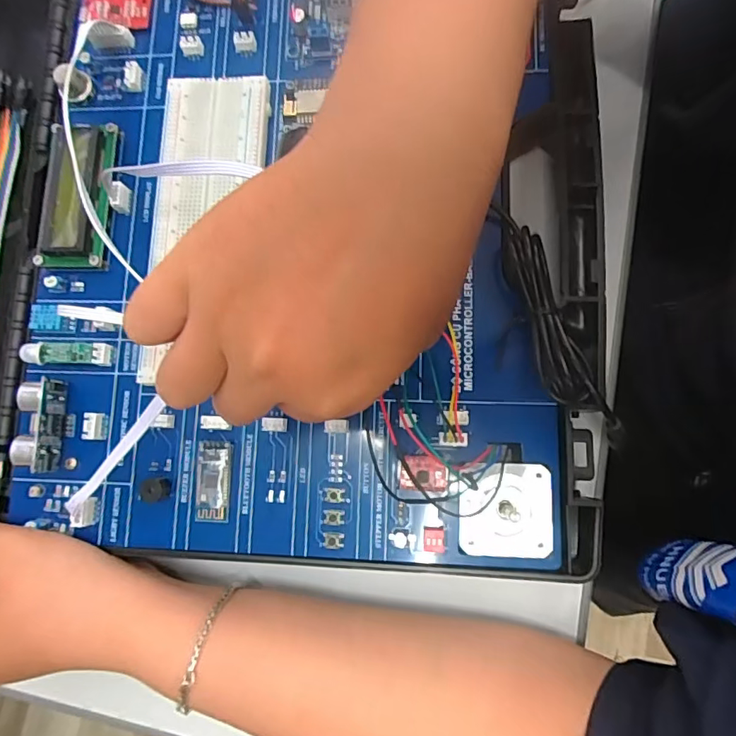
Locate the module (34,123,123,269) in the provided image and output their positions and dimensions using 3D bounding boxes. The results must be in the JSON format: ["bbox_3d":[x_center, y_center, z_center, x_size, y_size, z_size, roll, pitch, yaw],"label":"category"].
[{"bbox_3d":[-0.153,-0.091,0.266,0.034,0.016,0.077,1,81,6],"label":"module"}]

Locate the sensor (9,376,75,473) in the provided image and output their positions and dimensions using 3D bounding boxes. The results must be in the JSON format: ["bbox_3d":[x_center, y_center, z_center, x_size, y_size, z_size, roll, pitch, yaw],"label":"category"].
[{"bbox_3d":[-0.158,0.028,0.246,0.019,0.018,0.043,1,81,6],"label":"sensor"}]

